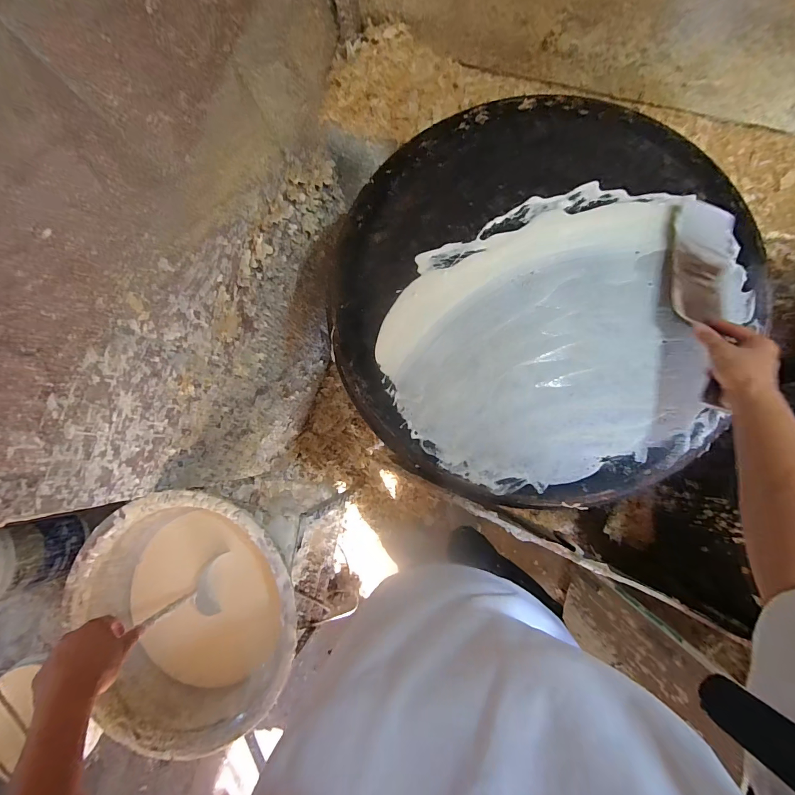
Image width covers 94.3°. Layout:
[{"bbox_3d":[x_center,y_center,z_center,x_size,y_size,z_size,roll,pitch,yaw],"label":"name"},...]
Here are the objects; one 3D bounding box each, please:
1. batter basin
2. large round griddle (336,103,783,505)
[{"bbox_3d":[-0.365,0.380,0.677,0.390,0.130,0.409,-1,84,6],"label":"batter basin"},{"bbox_3d":[0.194,-0.163,0.546,0.573,0.035,0.606,-1,84,6],"label":"large round griddle"}]

